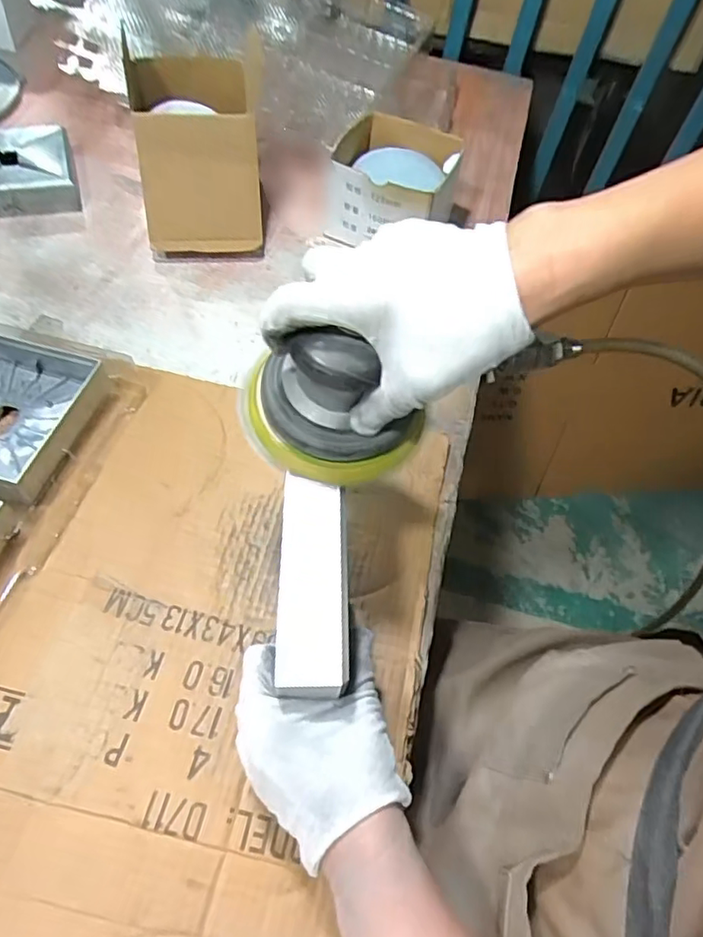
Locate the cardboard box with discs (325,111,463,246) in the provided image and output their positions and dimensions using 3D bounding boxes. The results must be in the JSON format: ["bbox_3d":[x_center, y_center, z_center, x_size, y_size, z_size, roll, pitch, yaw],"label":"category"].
[{"bbox_3d":[0.046,-0.347,0.699,0.139,0.087,0.160,18,55,5],"label":"cardboard box with discs"}]

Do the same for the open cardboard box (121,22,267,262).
[{"bbox_3d":[-0.185,-0.379,0.703,0.132,0.121,0.244,-6,57,-12],"label":"open cardboard box"}]

